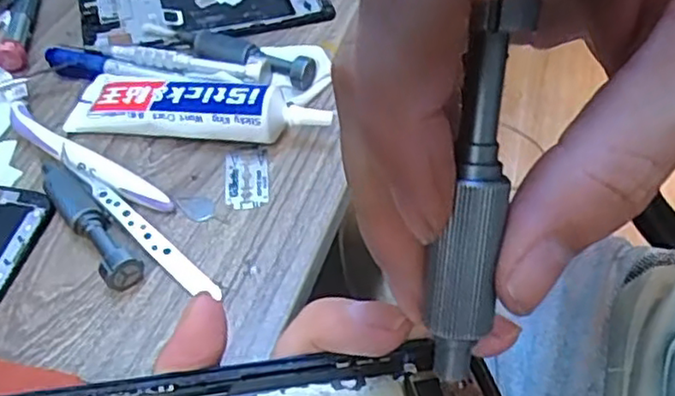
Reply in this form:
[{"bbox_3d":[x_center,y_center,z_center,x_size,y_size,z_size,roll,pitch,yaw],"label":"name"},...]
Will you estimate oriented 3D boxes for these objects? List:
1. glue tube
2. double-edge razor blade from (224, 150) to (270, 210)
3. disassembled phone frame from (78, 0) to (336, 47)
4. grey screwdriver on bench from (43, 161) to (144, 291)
[{"bbox_3d":[-0.073,-0.049,0.354,0.138,0.027,0.037,8,50,8],"label":"glue tube"},{"bbox_3d":[-0.046,-0.011,0.338,0.022,0.004,0.038,-6,49,-5],"label":"double-edge razor blade"},{"bbox_3d":[-0.085,-0.125,0.430,0.155,0.006,0.075,-9,50,-7],"label":"disassembled phone frame"},{"bbox_3d":[-0.116,0.010,0.311,0.017,0.016,0.081,-31,55,-23],"label":"grey screwdriver on bench"}]

